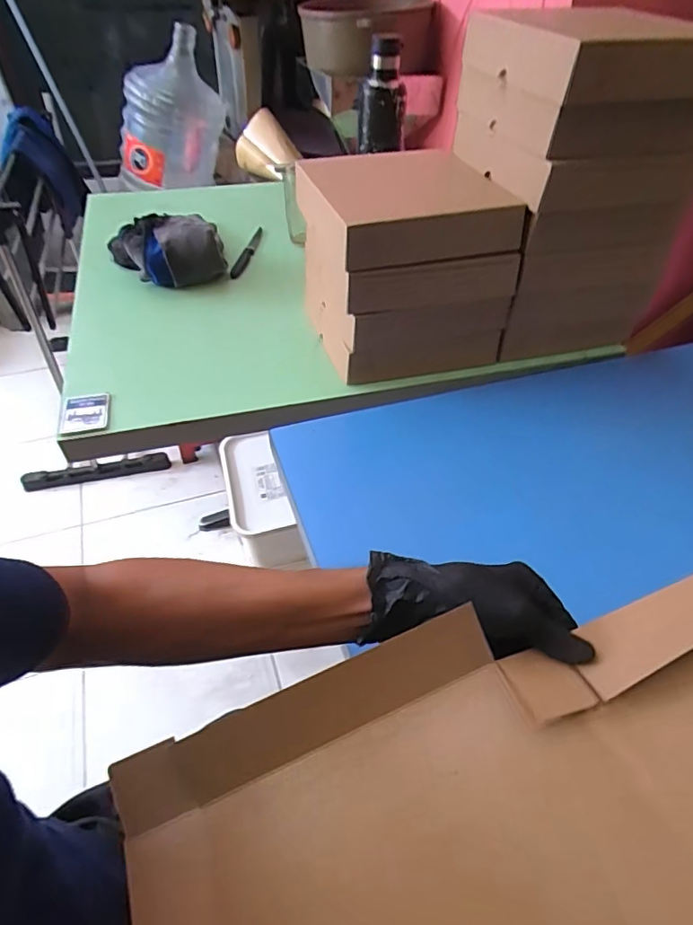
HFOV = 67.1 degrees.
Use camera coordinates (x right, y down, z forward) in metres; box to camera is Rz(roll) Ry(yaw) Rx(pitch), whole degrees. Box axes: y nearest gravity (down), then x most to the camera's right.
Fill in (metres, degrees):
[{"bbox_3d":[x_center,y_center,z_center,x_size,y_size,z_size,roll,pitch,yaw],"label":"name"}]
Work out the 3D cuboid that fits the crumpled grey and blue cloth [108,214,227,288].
[{"bbox_3d":[-0.321,-0.388,0.937,0.189,0.097,0.157,-14,49,-14],"label":"crumpled grey and blue cloth"}]

